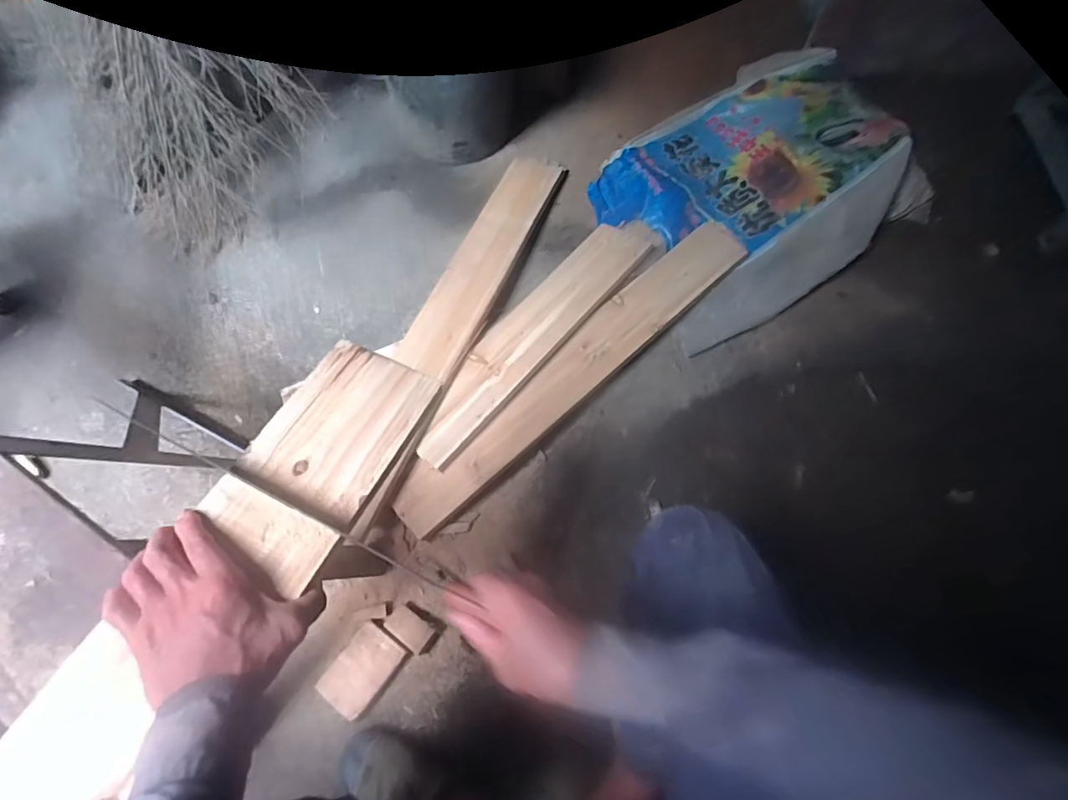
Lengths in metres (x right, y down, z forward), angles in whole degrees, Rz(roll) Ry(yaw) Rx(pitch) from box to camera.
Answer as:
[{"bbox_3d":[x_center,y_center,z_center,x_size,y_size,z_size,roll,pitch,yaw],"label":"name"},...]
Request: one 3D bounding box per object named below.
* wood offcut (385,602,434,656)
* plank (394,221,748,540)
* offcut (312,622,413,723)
[{"bbox_3d":[-0.198,0.364,0.833,0.073,0.011,0.043,36,68,15],"label":"wood offcut"},{"bbox_3d":[0.102,-0.079,1.019,0.880,0.029,0.115,-41,84,-17],"label":"plank"},{"bbox_3d":[-0.267,0.427,0.822,0.083,0.031,0.119,35,68,15],"label":"offcut"}]

